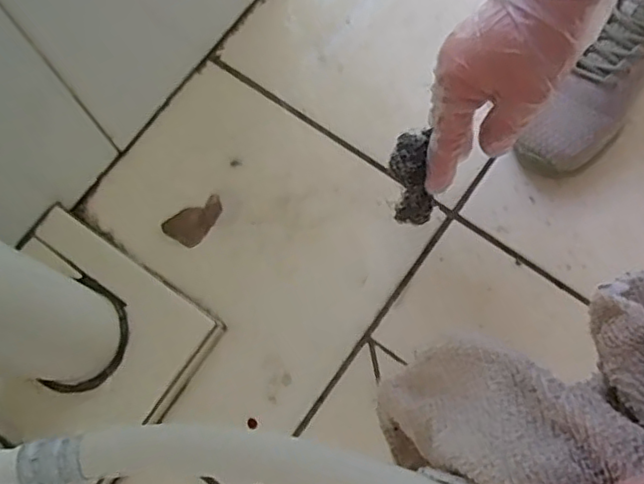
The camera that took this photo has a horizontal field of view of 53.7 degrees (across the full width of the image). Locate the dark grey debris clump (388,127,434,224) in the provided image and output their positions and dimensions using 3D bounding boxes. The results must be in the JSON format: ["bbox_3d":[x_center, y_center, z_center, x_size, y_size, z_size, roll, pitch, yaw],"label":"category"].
[{"bbox_3d":[0.066,-0.047,0.485,0.028,0.076,0.035,-10,37,-1],"label":"dark grey debris clump"}]

